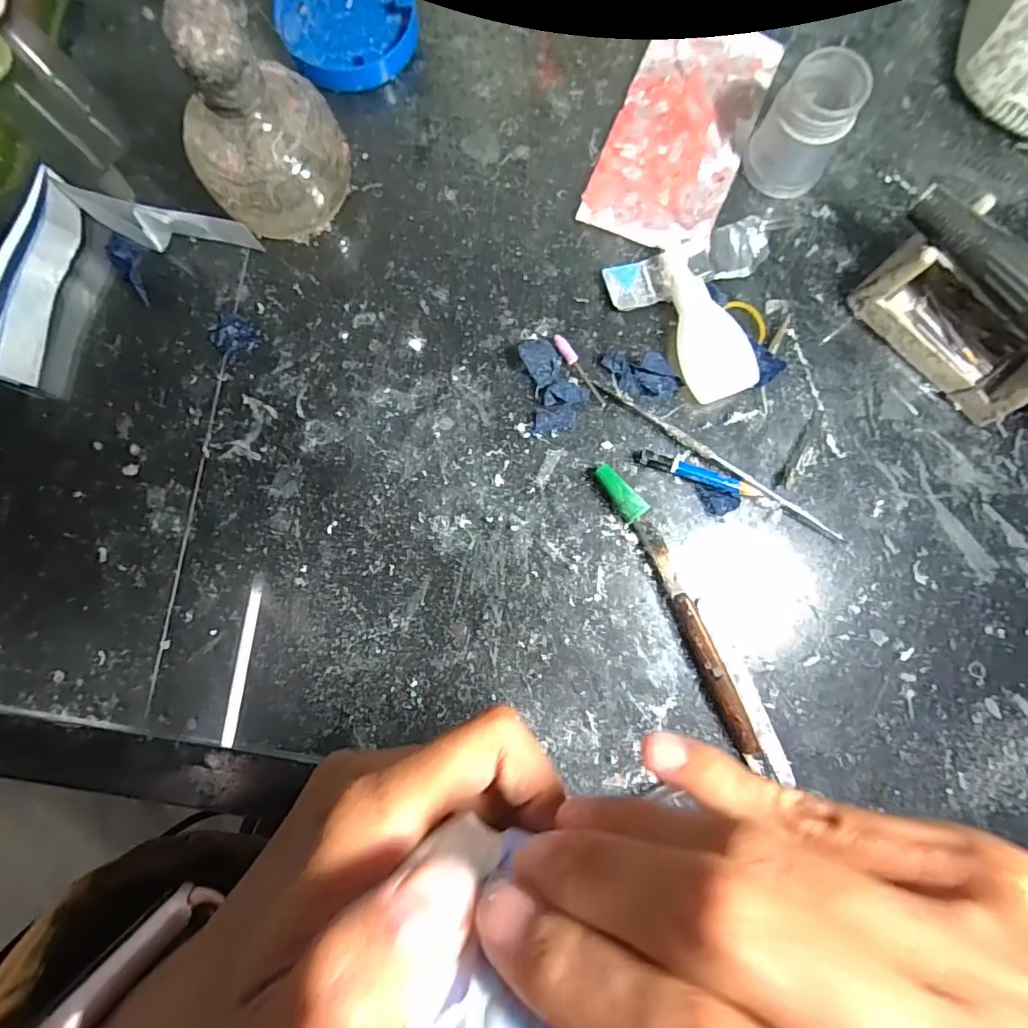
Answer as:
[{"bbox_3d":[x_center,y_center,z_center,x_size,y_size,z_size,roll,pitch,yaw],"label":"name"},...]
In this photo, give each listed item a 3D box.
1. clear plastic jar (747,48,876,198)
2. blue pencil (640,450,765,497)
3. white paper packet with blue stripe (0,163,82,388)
[{"bbox_3d":[0.154,-0.204,0.272,0.042,0.050,0.043,40,86,4],"label":"clear plastic jar"},{"bbox_3d":[0.099,-0.020,0.273,0.065,0.009,0.008,19,84,3],"label":"blue pencil"},{"bbox_3d":[-0.266,-0.129,0.280,0.018,0.030,0.115,13,84,2],"label":"white paper packet with blue stripe"}]

